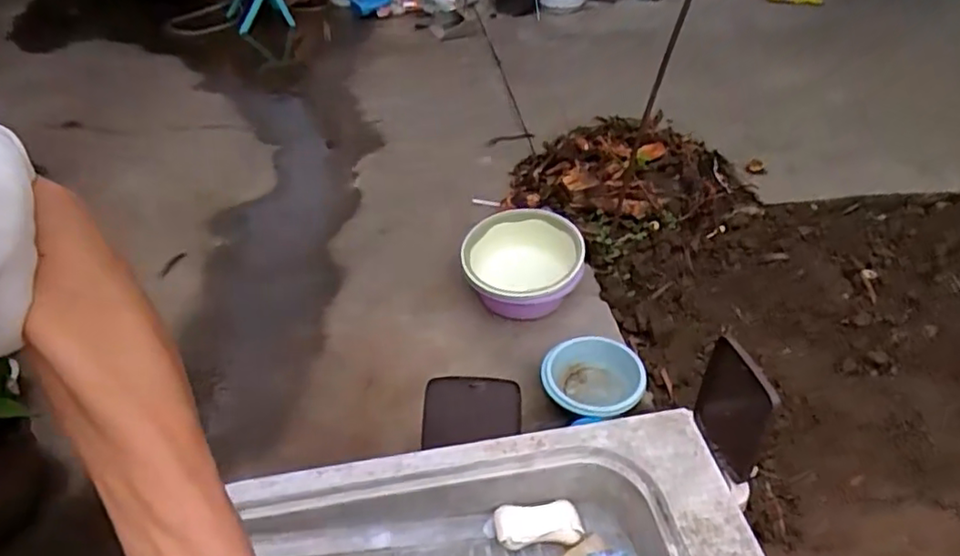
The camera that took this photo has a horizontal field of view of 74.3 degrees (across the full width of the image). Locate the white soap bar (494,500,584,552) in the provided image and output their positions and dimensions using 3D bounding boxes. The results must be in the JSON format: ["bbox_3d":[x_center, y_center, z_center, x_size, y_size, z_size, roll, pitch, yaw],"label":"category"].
[{"bbox_3d":[0.061,0.257,0.667,0.090,0.021,0.044,-4,39,-7],"label":"white soap bar"}]

